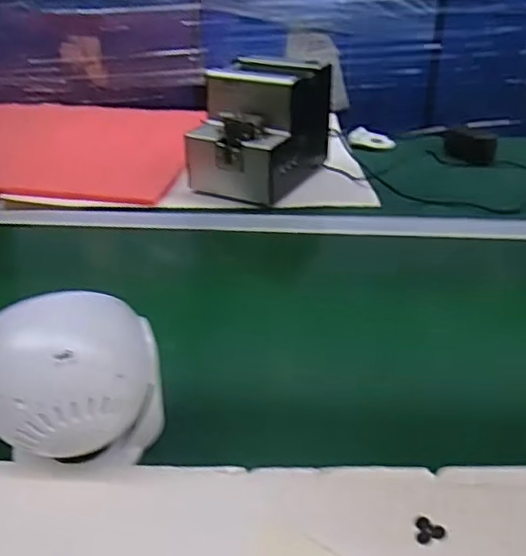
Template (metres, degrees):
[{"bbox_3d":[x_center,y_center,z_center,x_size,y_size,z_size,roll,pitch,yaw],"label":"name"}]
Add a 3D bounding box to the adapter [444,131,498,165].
[{"bbox_3d":[0.317,-0.203,0.964,0.079,0.043,0.043,12,32,18],"label":"adapter"}]

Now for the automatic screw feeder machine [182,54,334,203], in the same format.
[{"bbox_3d":[0.000,-0.204,0.847,0.127,0.142,0.184,16,34,23],"label":"automatic screw feeder machine"}]

